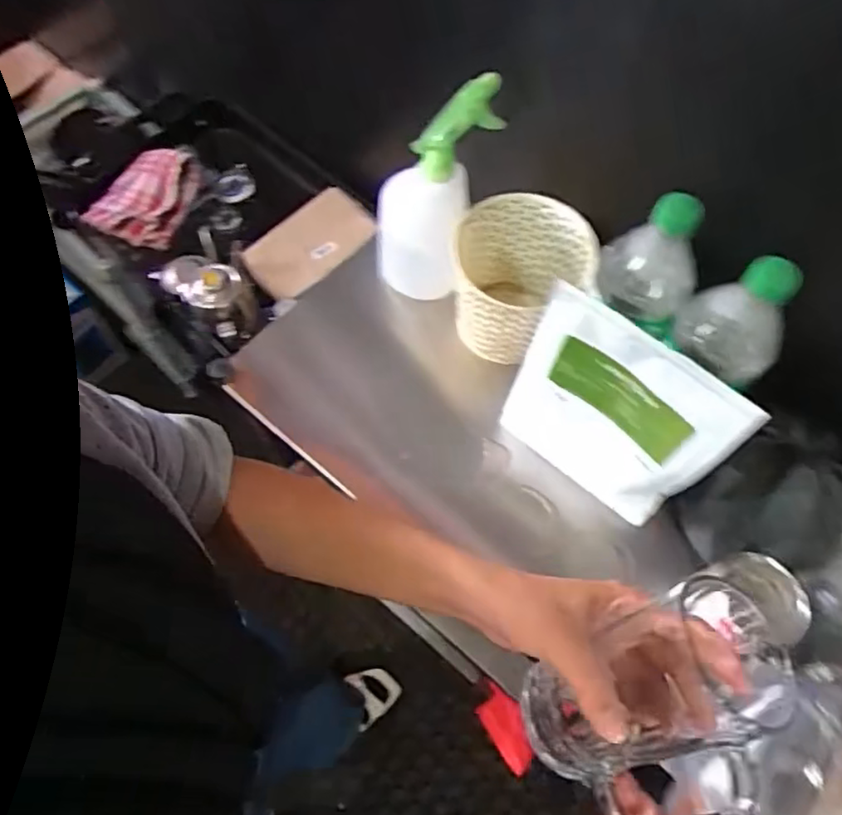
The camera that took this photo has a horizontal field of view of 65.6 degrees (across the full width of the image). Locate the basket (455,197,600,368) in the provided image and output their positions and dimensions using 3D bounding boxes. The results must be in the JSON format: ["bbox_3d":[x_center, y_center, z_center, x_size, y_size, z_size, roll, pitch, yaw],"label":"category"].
[{"bbox_3d":[0.107,-0.128,0.708,0.130,0.145,0.134,0,65,0],"label":"basket"}]

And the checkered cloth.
[{"bbox_3d":[-0.388,-0.299,0.918,0.132,0.062,0.140,28,67,12],"label":"checkered cloth"}]

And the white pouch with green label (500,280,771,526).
[{"bbox_3d":[0.167,0.011,0.587,0.182,0.235,0.033,36,69,15],"label":"white pouch with green label"}]

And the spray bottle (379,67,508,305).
[{"bbox_3d":[0.021,-0.218,0.675,0.135,0.247,0.080,-23,67,-11],"label":"spray bottle"}]

